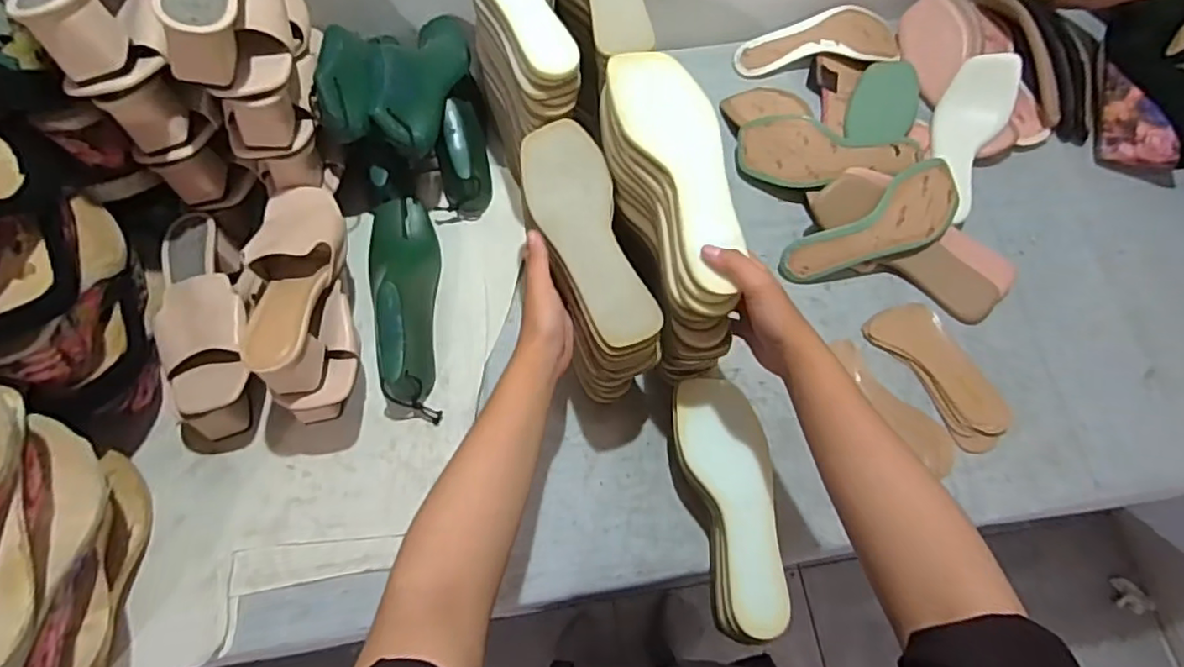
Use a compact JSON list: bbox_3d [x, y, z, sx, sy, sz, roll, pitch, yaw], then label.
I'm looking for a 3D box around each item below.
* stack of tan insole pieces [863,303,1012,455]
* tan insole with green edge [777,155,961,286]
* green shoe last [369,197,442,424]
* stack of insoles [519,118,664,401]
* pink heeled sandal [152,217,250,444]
[{"bbox_3d":[0.396,0.043,0.701,0.069,0.024,0.183,-30,71,-12],"label":"stack of tan insole pieces"},{"bbox_3d":[0.339,-0.125,0.748,0.233,0.051,0.087,-28,70,4],"label":"tan insole with green edge"},{"bbox_3d":[-0.210,-0.038,0.690,0.074,0.088,0.258,-10,68,-4],"label":"green shoe last"},{"bbox_3d":[-0.005,-0.076,0.584,0.085,0.066,0.265,-14,73,-6],"label":"stack of insoles"},{"bbox_3d":[-0.403,-0.020,0.648,0.100,0.085,0.248,-13,82,-5],"label":"pink heeled sandal"}]

